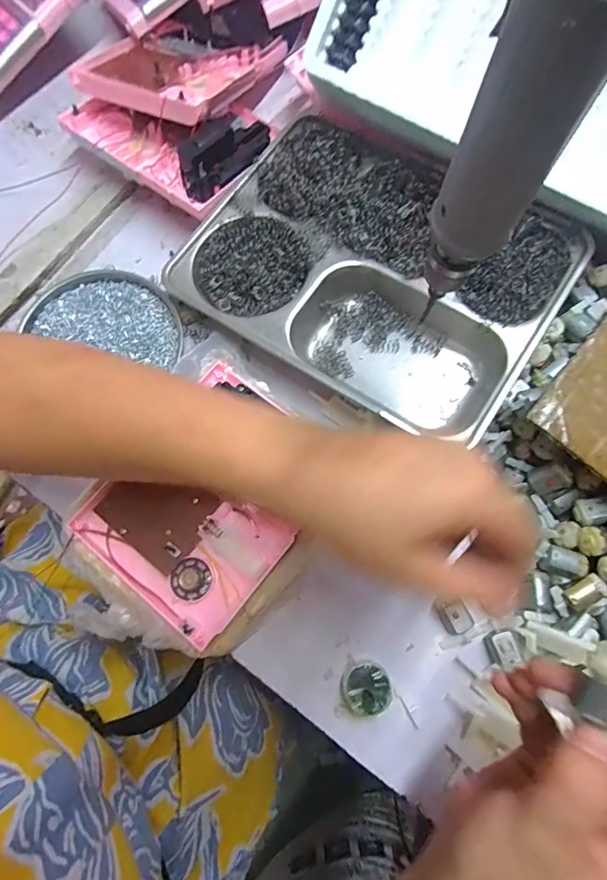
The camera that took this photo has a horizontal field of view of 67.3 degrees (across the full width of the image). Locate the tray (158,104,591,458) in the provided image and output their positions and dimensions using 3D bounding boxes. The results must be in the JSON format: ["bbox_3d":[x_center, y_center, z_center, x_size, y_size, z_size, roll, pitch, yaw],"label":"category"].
[{"bbox_3d":[0.055,-0.139,0.368,0.277,0.033,0.217,35,79,10],"label":"tray"}]

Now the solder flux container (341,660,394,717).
[{"bbox_3d":[0.045,0.175,0.320,0.033,0.016,0.036,-29,77,-5],"label":"solder flux container"}]

